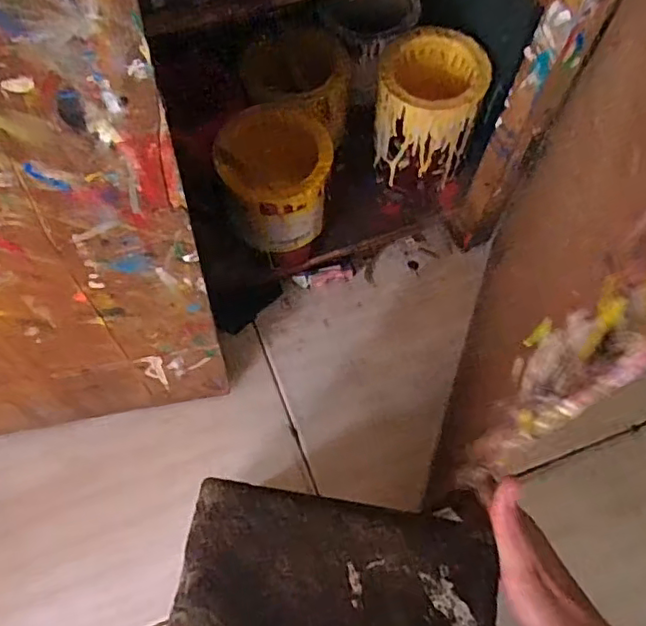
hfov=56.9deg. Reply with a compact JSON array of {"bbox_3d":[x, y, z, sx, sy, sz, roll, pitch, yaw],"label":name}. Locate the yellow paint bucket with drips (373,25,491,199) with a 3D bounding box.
[{"bbox_3d":[0.108,-0.212,0.637,0.104,0.139,0.105,11,65,3],"label":"yellow paint bucket with drips"}]

